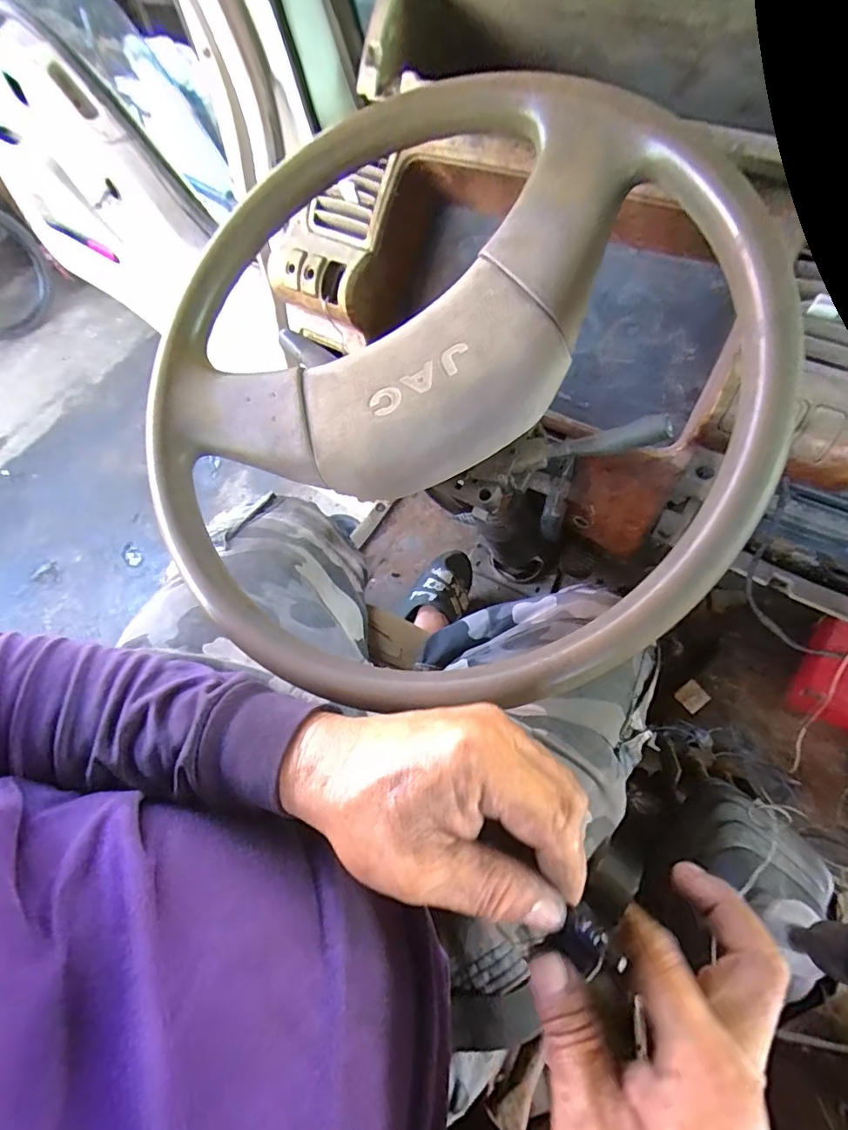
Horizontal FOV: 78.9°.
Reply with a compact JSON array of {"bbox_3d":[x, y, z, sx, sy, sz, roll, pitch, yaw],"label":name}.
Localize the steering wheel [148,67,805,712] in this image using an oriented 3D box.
[{"bbox_3d":[-0.002,-0.134,0.380,0.440,0.081,0.440,-3,80,19],"label":"steering wheel"}]

